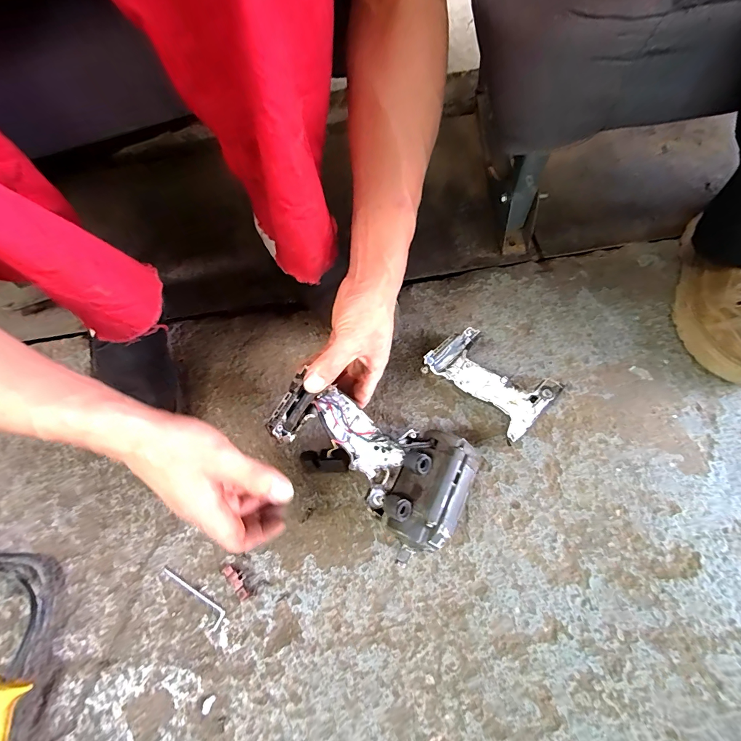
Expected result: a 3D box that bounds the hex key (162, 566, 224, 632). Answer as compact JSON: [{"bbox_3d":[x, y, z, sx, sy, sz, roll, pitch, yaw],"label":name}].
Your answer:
[{"bbox_3d":[-0.193,0.243,0.391,0.086,0.004,0.021,30,70,16],"label":"hex key"}]

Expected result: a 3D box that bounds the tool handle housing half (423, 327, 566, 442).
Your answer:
[{"bbox_3d":[0.150,0.008,0.461,0.094,0.031,0.148,-42,70,-15],"label":"tool handle housing half"}]

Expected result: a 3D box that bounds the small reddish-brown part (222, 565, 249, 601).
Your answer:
[{"bbox_3d":[-0.144,0.227,0.394,0.017,0.007,0.040,-41,69,-15],"label":"small reddish-brown part"}]

